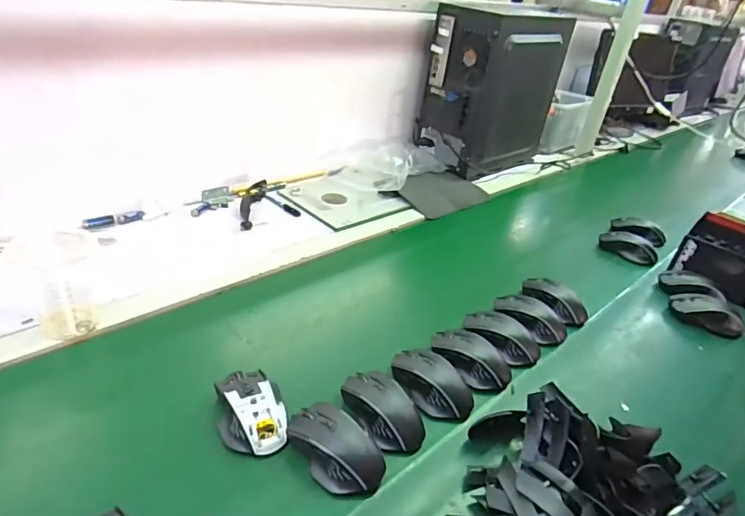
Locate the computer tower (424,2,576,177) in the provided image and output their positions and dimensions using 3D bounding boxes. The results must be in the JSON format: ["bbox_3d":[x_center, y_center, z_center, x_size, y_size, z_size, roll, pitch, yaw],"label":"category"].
[{"bbox_3d":[0.314,-0.438,1.316,0.220,0.381,0.348,31,38,30],"label":"computer tower"}]

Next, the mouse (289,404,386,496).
[{"bbox_3d":[-0.037,0.202,0.539,0.070,0.032,0.111,-14,39,-32],"label":"mouse"}]

